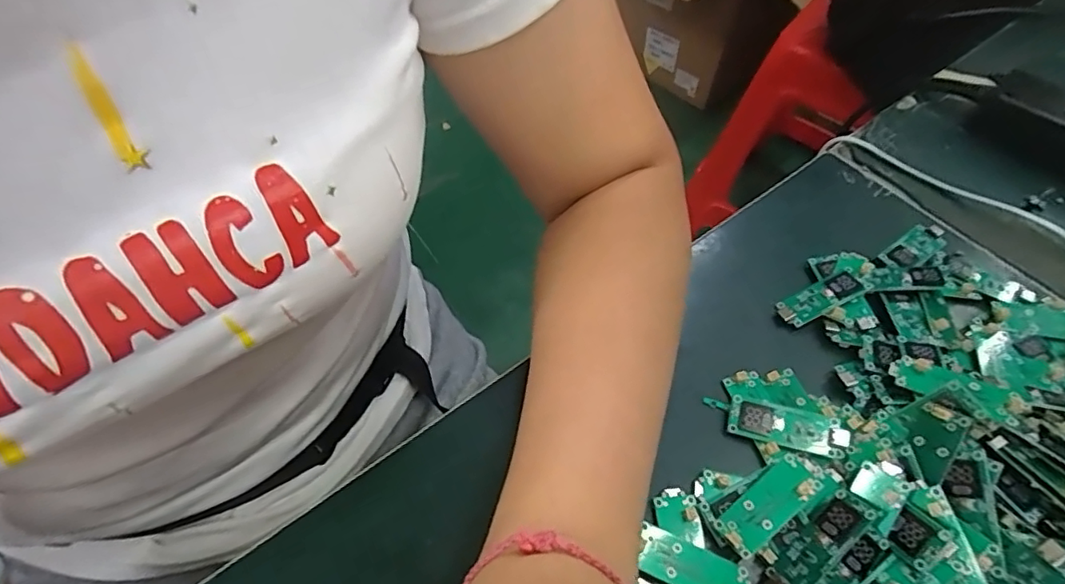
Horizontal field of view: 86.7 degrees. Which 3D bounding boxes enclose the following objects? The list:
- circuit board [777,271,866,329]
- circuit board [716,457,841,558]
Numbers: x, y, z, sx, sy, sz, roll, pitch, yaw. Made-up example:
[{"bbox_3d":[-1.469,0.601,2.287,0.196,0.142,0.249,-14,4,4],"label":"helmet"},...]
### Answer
[{"bbox_3d":[0.157,0.003,0.308,0.046,0.004,0.019,-26,42,-4],"label":"circuit board"},{"bbox_3d":[0.104,0.089,0.240,0.052,0.011,0.021,-27,61,-20],"label":"circuit board"}]

